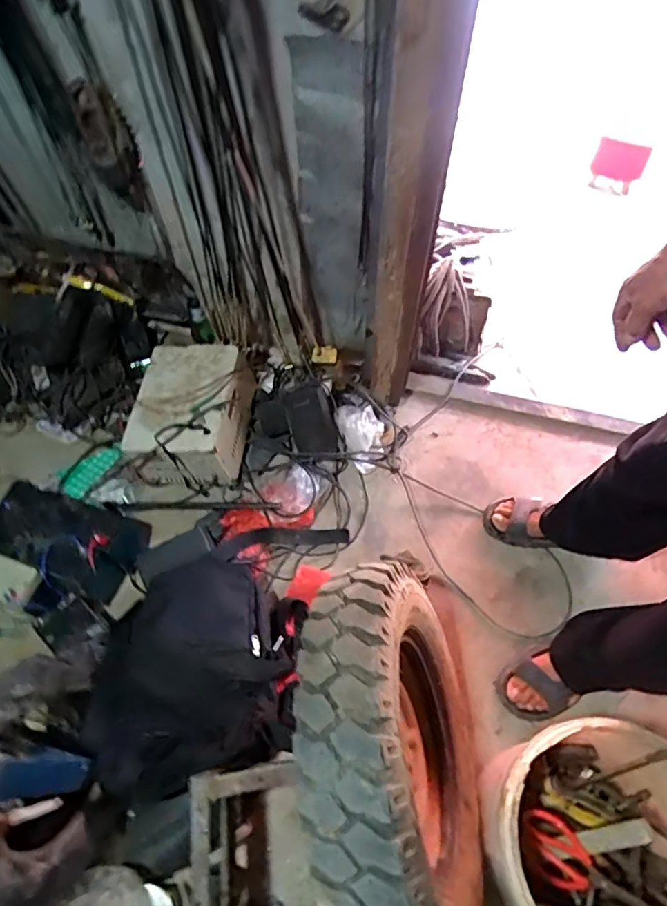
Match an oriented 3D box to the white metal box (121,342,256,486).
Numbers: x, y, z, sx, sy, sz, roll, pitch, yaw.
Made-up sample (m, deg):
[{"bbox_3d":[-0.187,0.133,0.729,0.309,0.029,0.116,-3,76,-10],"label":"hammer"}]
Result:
[{"bbox_3d":[-0.319,-0.085,1.265,0.240,0.164,0.284,5,62,2],"label":"white metal box"}]

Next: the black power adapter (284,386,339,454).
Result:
[{"bbox_3d":[-0.053,-0.073,1.257,0.106,0.159,0.037,-24,41,-13],"label":"black power adapter"}]

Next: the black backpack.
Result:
[{"bbox_3d":[-0.224,0.334,1.020,0.391,0.201,0.543,9,62,5],"label":"black backpack"}]

